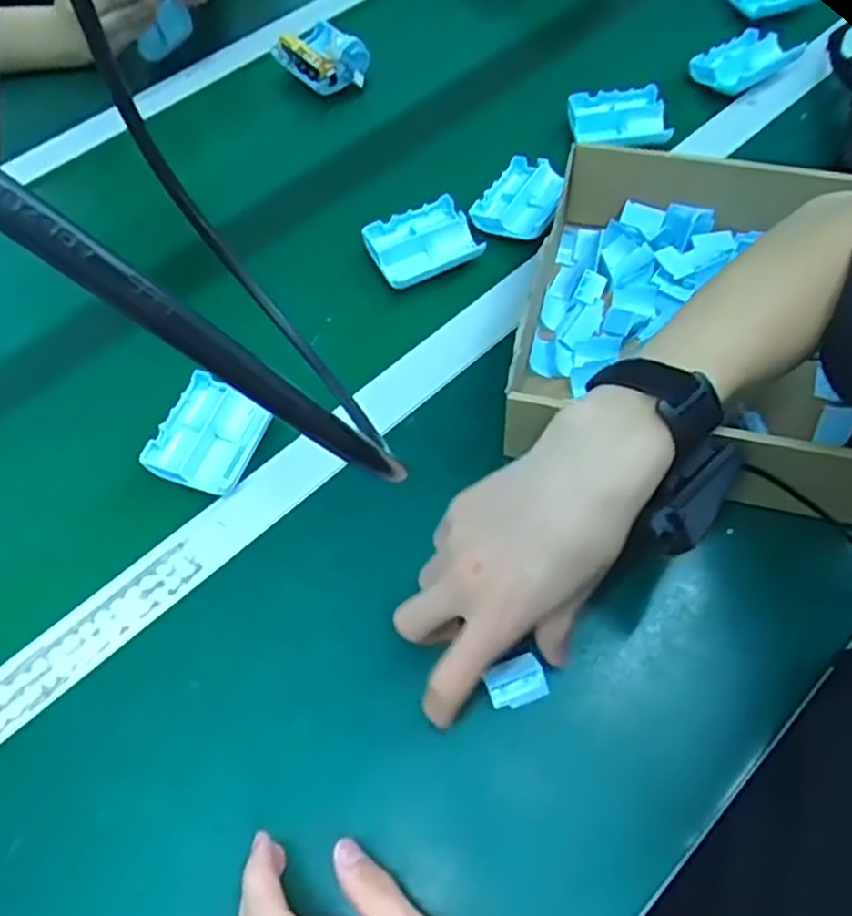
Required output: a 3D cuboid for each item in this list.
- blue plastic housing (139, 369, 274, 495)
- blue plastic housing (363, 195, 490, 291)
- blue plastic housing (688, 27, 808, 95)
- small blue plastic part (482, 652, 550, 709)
[{"bbox_3d":[-0.150,-0.017,0.500,0.062,0.018,0.080,18,62,10],"label":"blue plastic housing"},{"bbox_3d":[0.000,-0.173,0.581,0.083,0.016,0.070,-28,64,-14],"label":"blue plastic housing"},{"bbox_3d":[0.307,-0.385,0.694,0.095,0.026,0.070,-27,64,-13],"label":"blue plastic housing"},{"bbox_3d":[0.051,0.125,0.406,0.032,0.012,0.027,-19,89,5],"label":"small blue plastic part"}]

